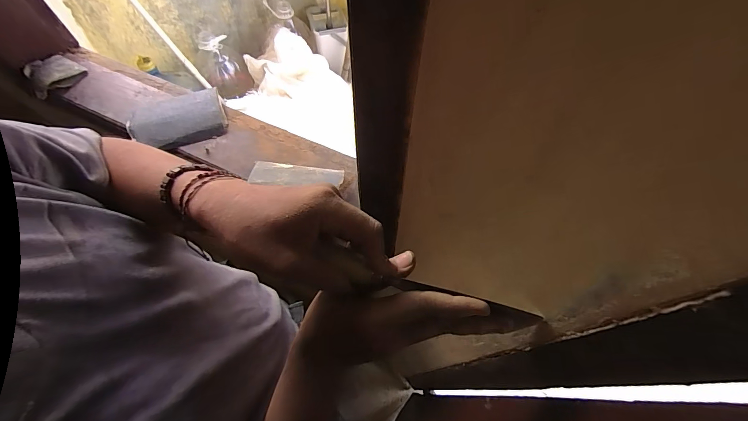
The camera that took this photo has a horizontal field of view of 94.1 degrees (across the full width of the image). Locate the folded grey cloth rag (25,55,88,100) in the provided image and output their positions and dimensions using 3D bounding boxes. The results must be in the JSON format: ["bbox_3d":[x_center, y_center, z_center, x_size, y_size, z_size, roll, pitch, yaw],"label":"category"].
[{"bbox_3d":[-0.622,-0.264,0.677,0.103,0.025,0.093,37,68,17],"label":"folded grey cloth rag"}]

